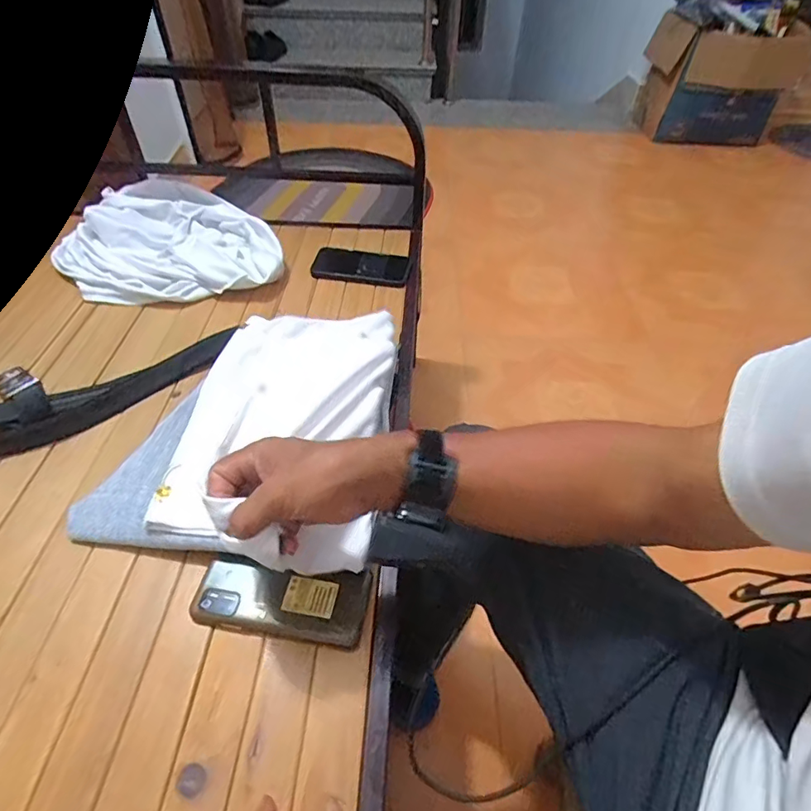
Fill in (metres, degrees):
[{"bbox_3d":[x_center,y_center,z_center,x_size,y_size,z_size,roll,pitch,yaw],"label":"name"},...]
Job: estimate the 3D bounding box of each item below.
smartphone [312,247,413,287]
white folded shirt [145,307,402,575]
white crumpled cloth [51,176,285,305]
[{"bbox_3d":[-0.074,-0.239,0.845,0.165,0.015,0.083,7,55,10],"label":"smartphone"},{"bbox_3d":[-0.138,0.011,0.568,0.226,0.041,0.337,4,48,2],"label":"white folded shirt"},{"bbox_3d":[-0.397,-0.285,0.852,0.340,0.070,0.302,-10,49,-10],"label":"white crumpled cloth"}]

